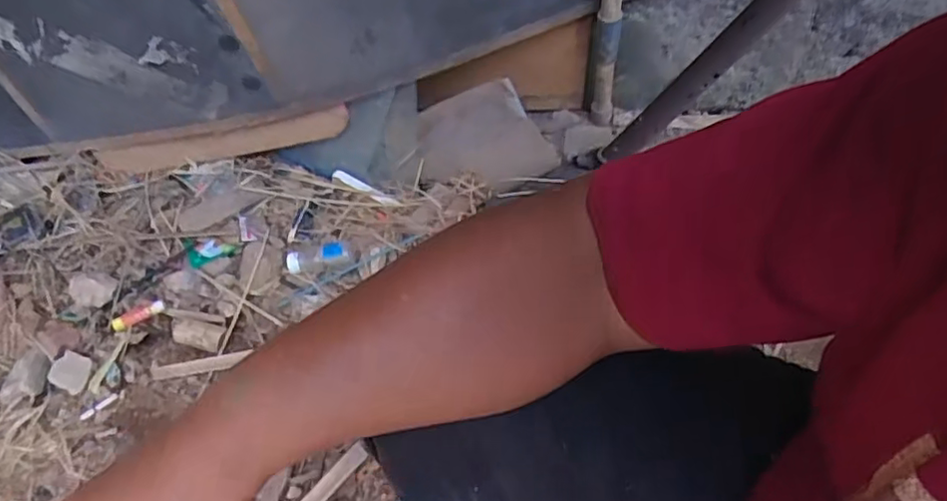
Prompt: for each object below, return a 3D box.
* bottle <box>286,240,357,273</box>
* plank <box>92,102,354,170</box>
[{"bbox_3d":[-0.220,0.013,0.910,0.099,0.030,0.039,-5,59,-1],"label":"bottle"},{"bbox_3d":[-0.383,-0.163,0.946,0.416,0.069,0.021,-7,58,14],"label":"plank"}]

